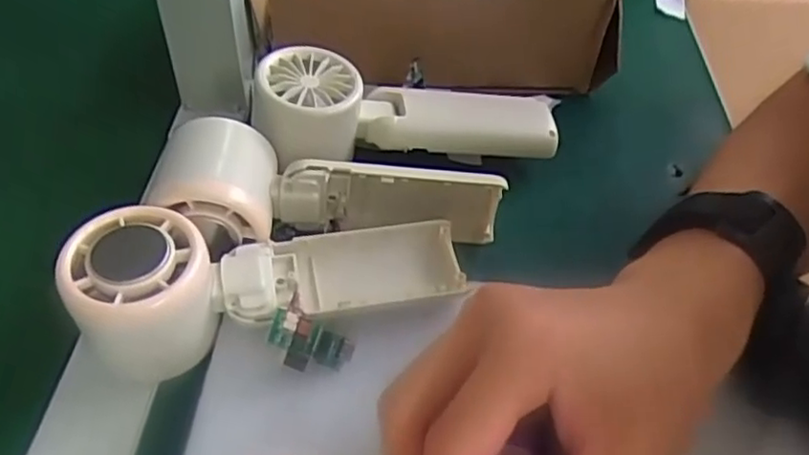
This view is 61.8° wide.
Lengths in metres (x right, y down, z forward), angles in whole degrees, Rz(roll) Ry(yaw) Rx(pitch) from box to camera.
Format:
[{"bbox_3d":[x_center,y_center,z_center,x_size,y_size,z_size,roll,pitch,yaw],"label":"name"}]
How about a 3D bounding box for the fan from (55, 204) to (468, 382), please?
[{"bbox_3d":[-0.053,0.026,0.289,0.162,0.054,0.065,-4,49,-7],"label":"fan"}]

